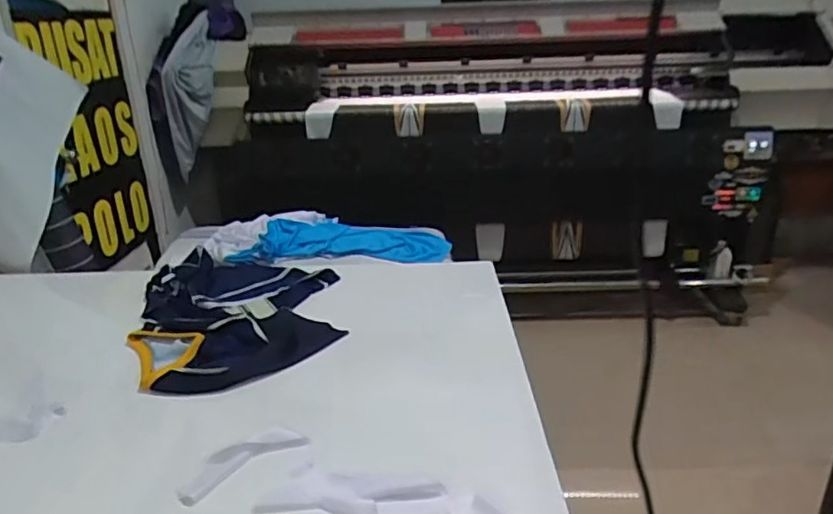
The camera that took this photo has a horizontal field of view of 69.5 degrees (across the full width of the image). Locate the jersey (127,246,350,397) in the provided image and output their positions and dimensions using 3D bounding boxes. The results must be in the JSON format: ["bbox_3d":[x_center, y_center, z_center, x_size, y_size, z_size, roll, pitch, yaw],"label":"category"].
[{"bbox_3d":[-0.356,0.114,1.247,0.417,0.056,0.533,-10,24,-19],"label":"jersey"}]

